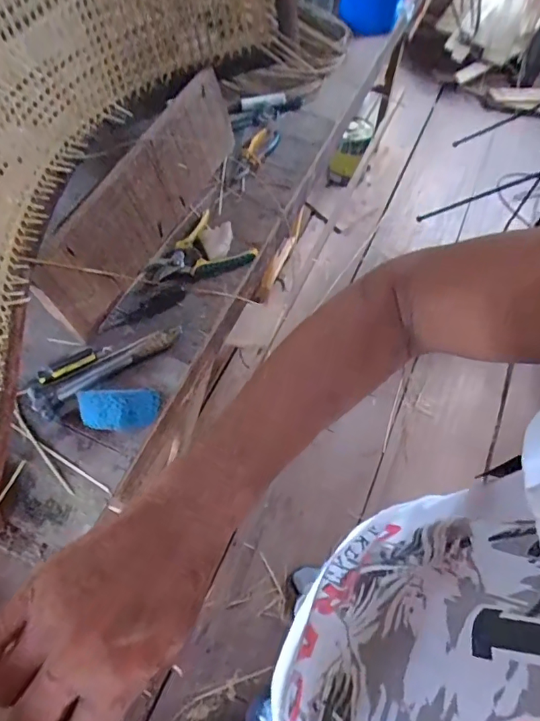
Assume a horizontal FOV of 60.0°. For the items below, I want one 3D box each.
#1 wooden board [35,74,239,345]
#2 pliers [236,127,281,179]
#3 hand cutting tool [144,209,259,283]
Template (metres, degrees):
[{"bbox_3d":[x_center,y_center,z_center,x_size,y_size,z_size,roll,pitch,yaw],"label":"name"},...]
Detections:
[{"bbox_3d":[-0.196,-0.272,0.766,0.027,0.160,0.506,15,61,26],"label":"wooden board"},{"bbox_3d":[-0.024,-0.420,0.938,0.056,0.018,0.161,22,63,9],"label":"pliers"},{"bbox_3d":[-0.109,-0.181,0.797,0.135,0.016,0.168,32,64,14],"label":"hand cutting tool"}]

